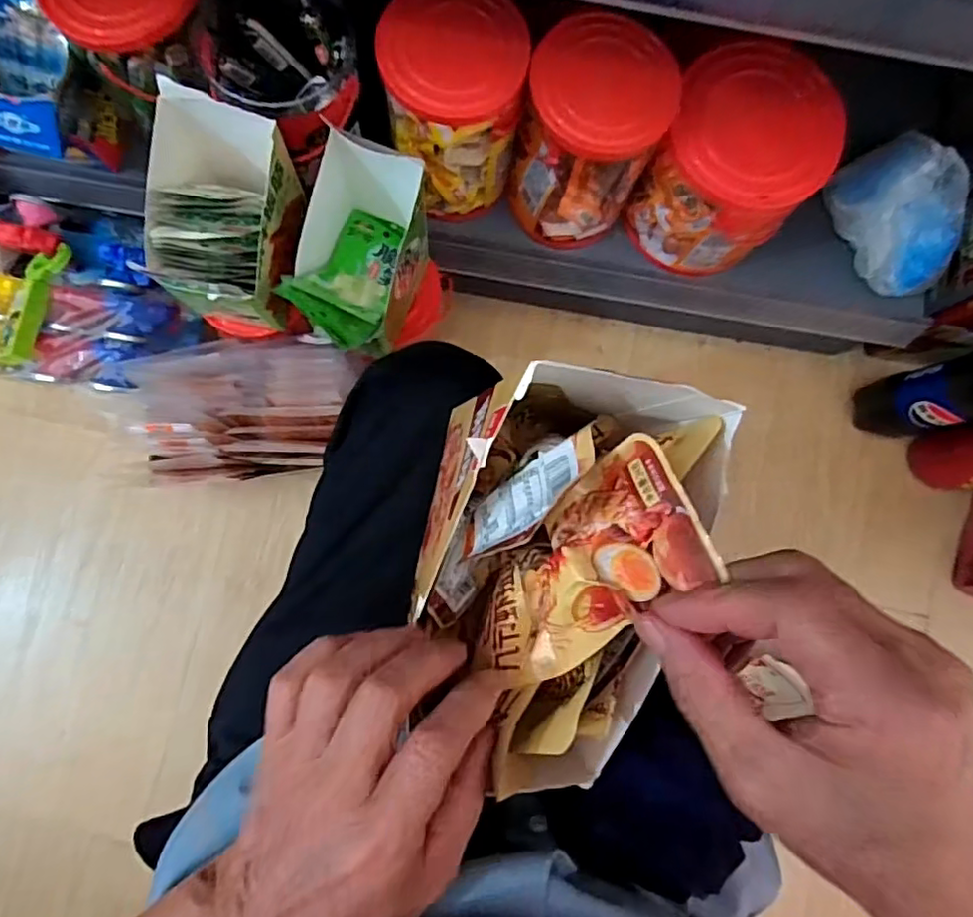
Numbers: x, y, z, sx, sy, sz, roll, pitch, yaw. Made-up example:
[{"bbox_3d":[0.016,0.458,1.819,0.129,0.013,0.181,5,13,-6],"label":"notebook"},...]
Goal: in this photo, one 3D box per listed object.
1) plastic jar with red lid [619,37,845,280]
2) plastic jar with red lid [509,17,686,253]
[{"bbox_3d":[0.247,-0.294,0.636,0.152,0.164,0.146,-40,86,-5],"label":"plastic jar with red lid"},{"bbox_3d":[0.101,-0.314,0.624,0.126,0.175,0.123,0,85,-4],"label":"plastic jar with red lid"}]

